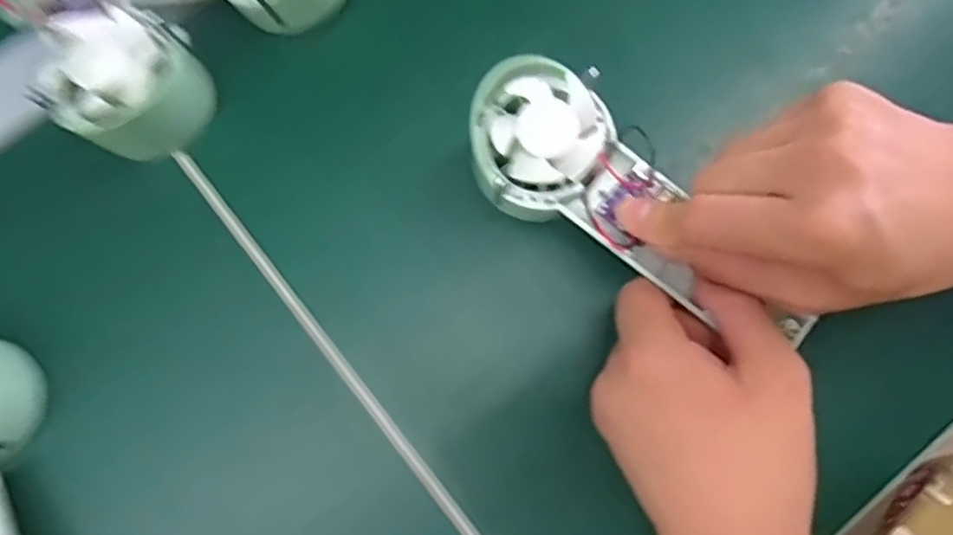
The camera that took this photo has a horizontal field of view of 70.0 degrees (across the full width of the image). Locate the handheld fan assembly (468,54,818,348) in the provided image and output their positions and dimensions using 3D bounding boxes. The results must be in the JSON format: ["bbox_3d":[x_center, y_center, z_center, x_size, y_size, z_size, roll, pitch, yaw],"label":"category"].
[{"bbox_3d":[0.067,-0.022,0.301,0.169,0.026,0.062,43,80,-3],"label":"handheld fan assembly"}]

